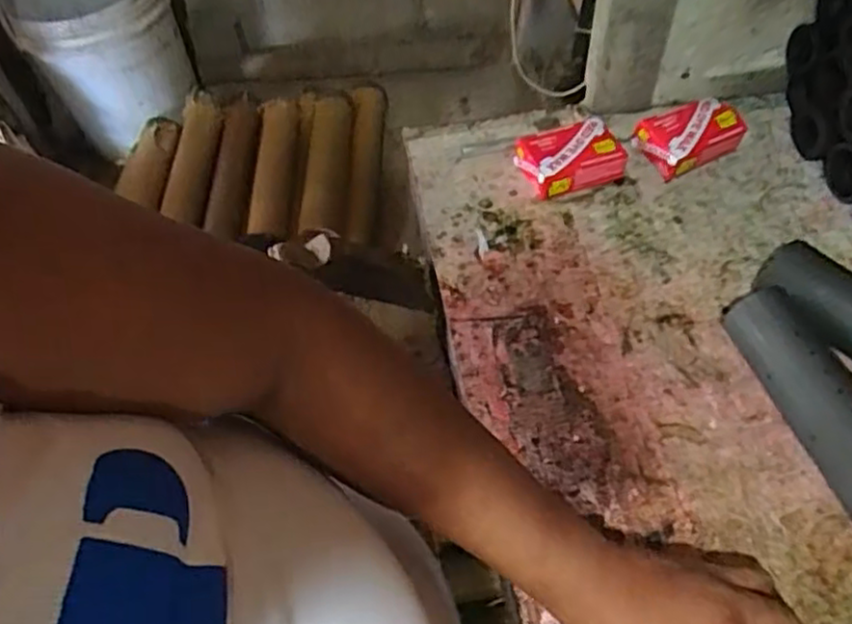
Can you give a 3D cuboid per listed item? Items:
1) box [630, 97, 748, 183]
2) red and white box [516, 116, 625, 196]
[{"bbox_3d":[0.265,-0.176,0.711,0.103,0.041,0.062,-20,57,-13],"label":"box"},{"bbox_3d":[0.142,-0.154,0.690,0.098,0.026,0.070,-17,57,-11],"label":"red and white box"}]

